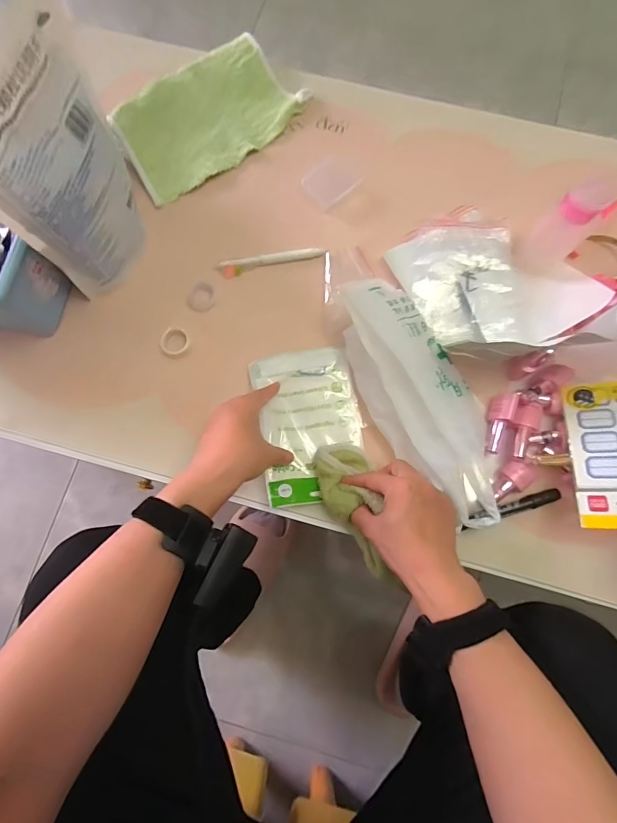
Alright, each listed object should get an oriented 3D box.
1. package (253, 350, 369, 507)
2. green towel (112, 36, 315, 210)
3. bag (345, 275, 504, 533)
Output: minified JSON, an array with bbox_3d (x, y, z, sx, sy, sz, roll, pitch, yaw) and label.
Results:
[{"bbox_3d":[0.003,0.011,0.464,0.114,0.027,0.173,-10,78,-2],"label":"package"},{"bbox_3d":[-0.137,-0.398,0.550,0.245,0.042,0.137,-39,80,-7],"label":"green towel"},{"bbox_3d":[0.125,-0.014,0.447,0.106,0.061,0.282,-22,79,-4],"label":"bag"}]

